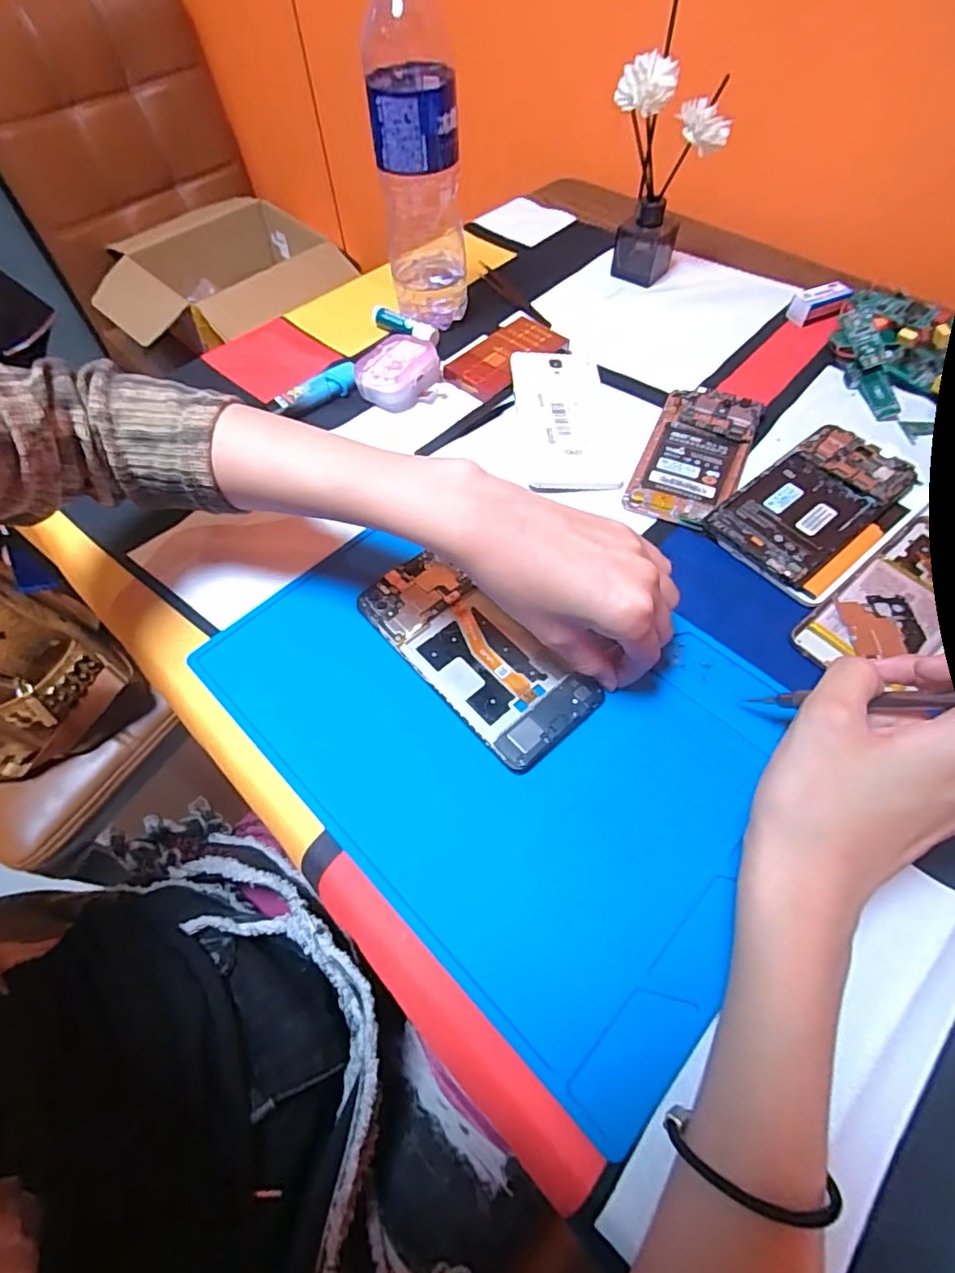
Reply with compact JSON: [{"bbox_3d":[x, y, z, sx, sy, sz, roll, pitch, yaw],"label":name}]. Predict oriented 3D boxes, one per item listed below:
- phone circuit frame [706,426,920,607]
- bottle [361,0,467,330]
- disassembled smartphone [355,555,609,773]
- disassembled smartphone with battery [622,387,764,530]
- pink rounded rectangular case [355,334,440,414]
[{"bbox_3d":[0.232,-0.087,0.379,0.145,0.014,0.084,-36,64,-19],"label":"phone circuit frame"},{"bbox_3d":[-0.045,-0.362,0.438,0.065,0.222,0.062,-6,59,-3],"label":"bottle"},{"bbox_3d":[-0.004,0.008,0.331,0.064,0.007,0.150,-39,65,-20],"label":"disassembled smartphone"},{"bbox_3d":[0.161,-0.137,0.415,0.070,0.009,0.140,21,61,13],"label":"disassembled smartphone with battery"},{"bbox_3d":[-0.067,-0.215,0.460,0.055,0.031,0.065,29,63,17],"label":"pink rounded rectangular case"}]

